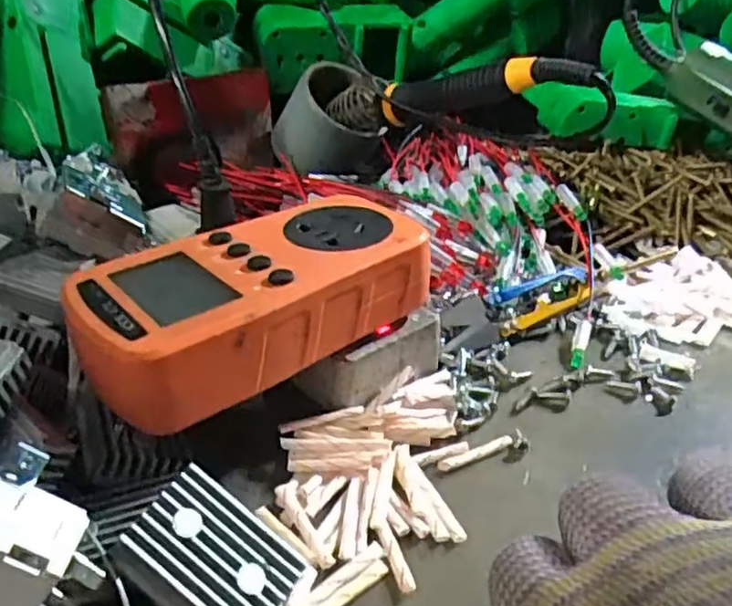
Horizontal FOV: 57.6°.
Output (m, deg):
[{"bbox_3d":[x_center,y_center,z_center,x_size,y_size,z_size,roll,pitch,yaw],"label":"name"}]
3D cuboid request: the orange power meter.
[{"bbox_3d":[-0.041,-0.003,0.242,0.126,0.033,0.062,-22,37,-35],"label":"orange power meter"}]

